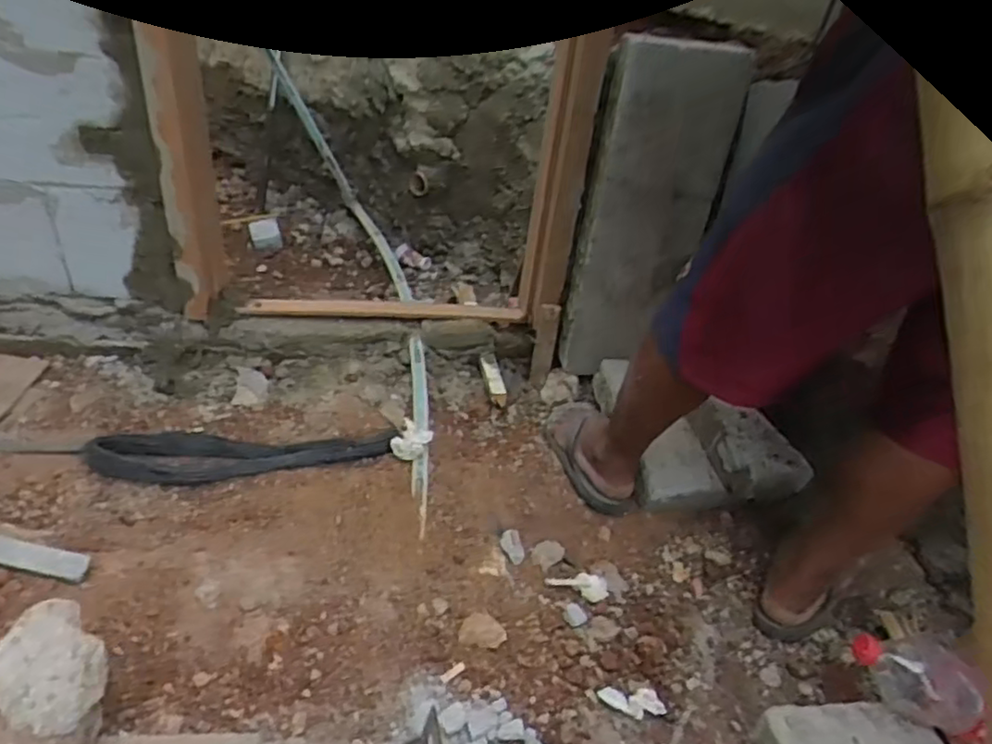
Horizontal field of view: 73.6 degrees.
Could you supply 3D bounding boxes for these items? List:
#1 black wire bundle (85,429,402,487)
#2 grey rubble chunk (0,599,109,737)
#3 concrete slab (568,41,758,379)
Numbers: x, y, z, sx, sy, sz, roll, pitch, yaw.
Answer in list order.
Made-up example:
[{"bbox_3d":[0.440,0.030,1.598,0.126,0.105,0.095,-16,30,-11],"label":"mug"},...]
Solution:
[{"bbox_3d":[-0.388,0.125,1.049,0.459,0.044,0.073,-5,37,-17],"label":"black wire bundle"},{"bbox_3d":[-0.397,0.267,0.583,0.112,0.046,0.091,45,27,14],"label":"grey rubble chunk"},{"bbox_3d":[0.269,-0.265,1.204,0.211,0.604,0.051,6,30,-2],"label":"concrete slab"}]

